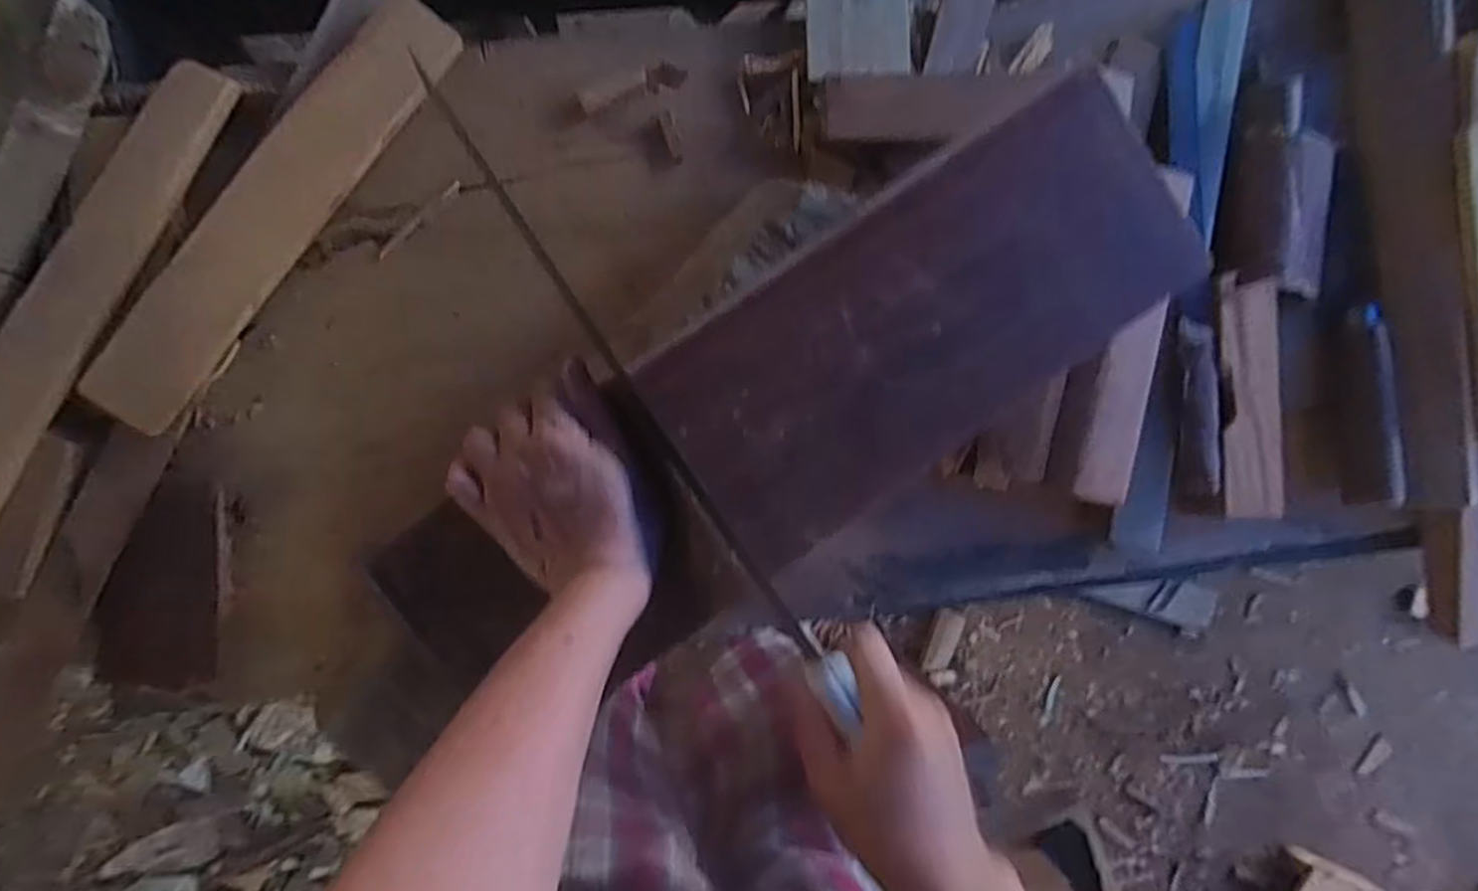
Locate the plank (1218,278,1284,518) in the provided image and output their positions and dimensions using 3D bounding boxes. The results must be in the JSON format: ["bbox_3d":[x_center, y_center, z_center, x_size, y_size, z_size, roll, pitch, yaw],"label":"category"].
[{"bbox_3d":[0.336,-0.032,0.477,0.038,0.009,0.157,-1,90,-4],"label":"plank"}]

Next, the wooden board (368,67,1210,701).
[{"bbox_3d":[0.040,-0.024,0.404,0.483,0.027,0.142,-35,91,-3],"label":"wooden board"}]

